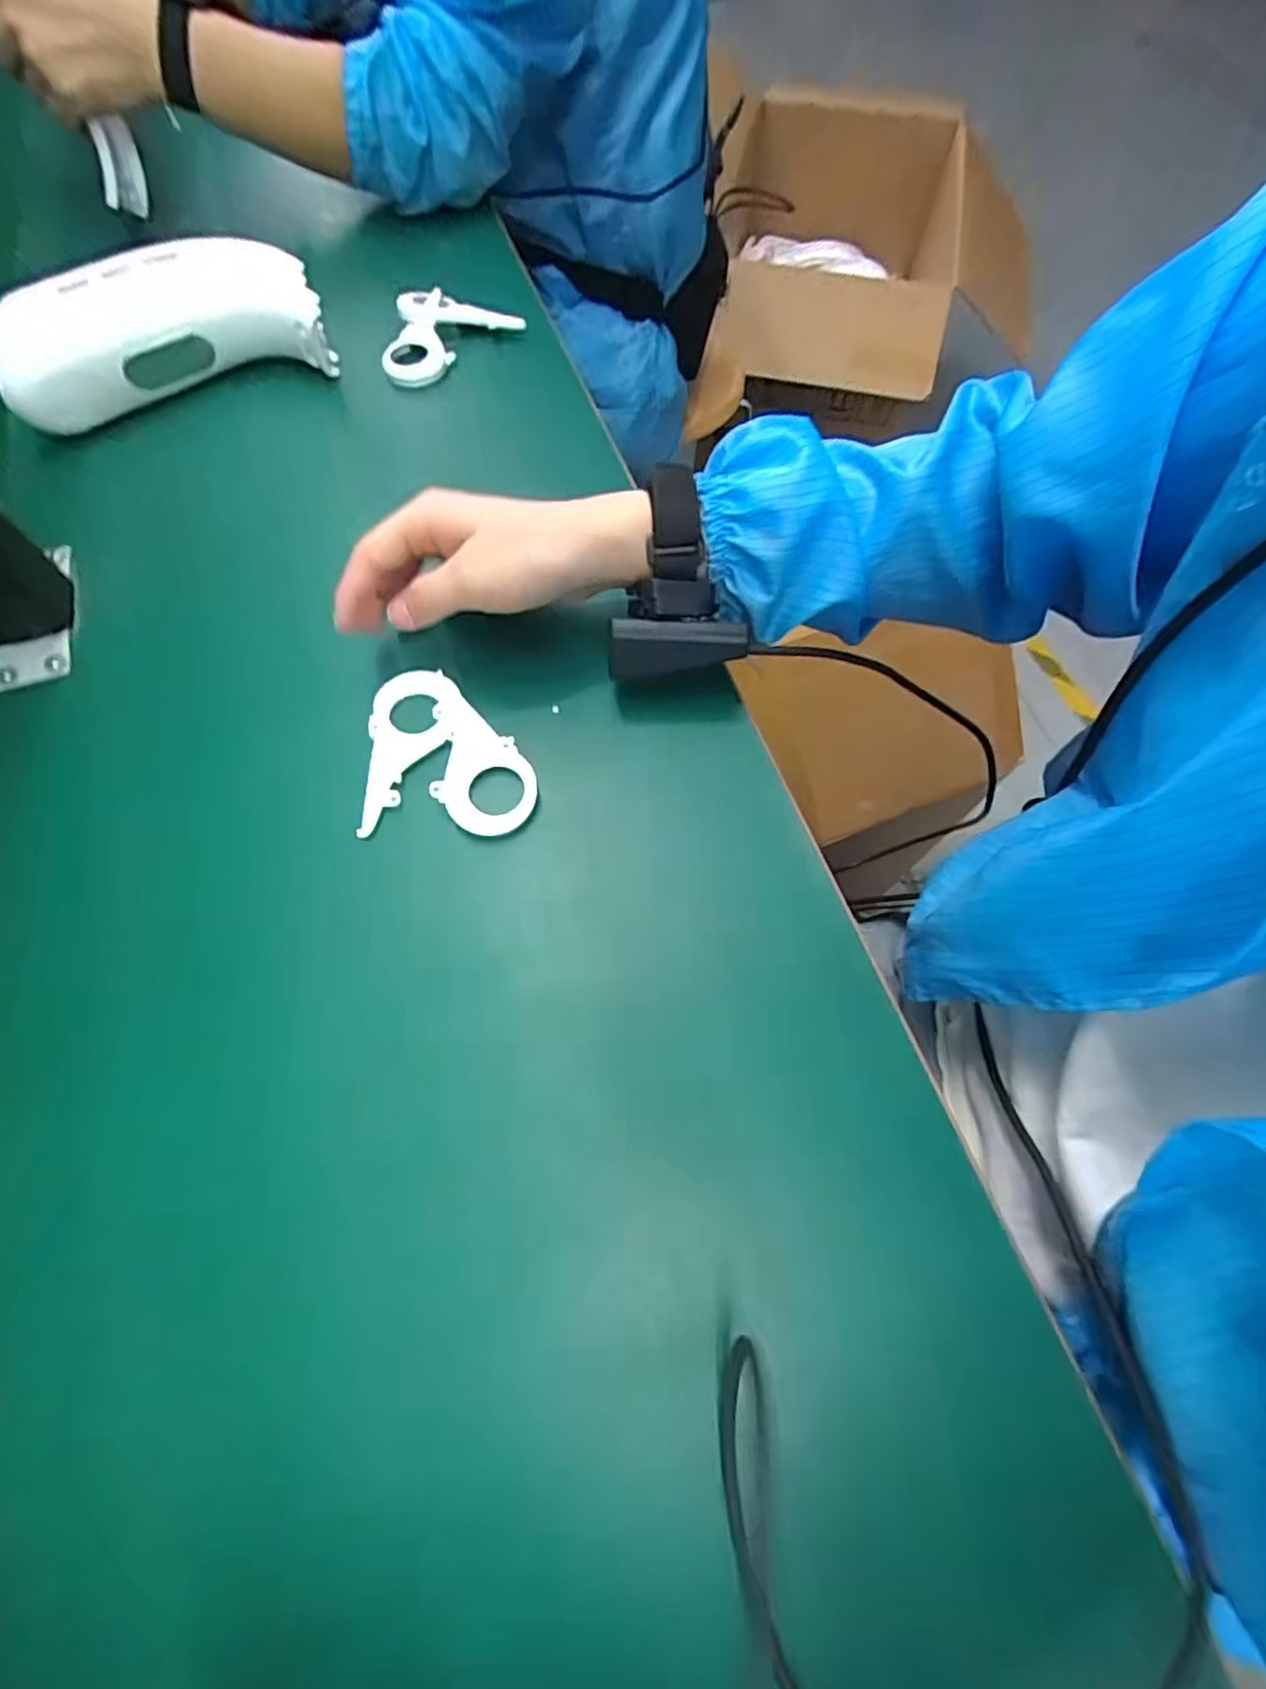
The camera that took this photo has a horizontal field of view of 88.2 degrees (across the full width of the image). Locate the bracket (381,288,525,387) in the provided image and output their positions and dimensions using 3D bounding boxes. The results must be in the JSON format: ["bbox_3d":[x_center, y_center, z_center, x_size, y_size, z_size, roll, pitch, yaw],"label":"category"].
[{"bbox_3d":[-0.137,-0.372,0.473,0.104,0.025,0.061,-28,69,-12],"label":"bracket"}]

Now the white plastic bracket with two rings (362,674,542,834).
[{"bbox_3d":[-0.093,-0.049,0.335,0.084,0.009,0.093,-2,66,-1],"label":"white plastic bracket with two rings"}]

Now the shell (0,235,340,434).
[{"bbox_3d":[-0.309,-0.339,0.431,0.199,0.050,0.081,-19,67,-8],"label":"shell"}]

